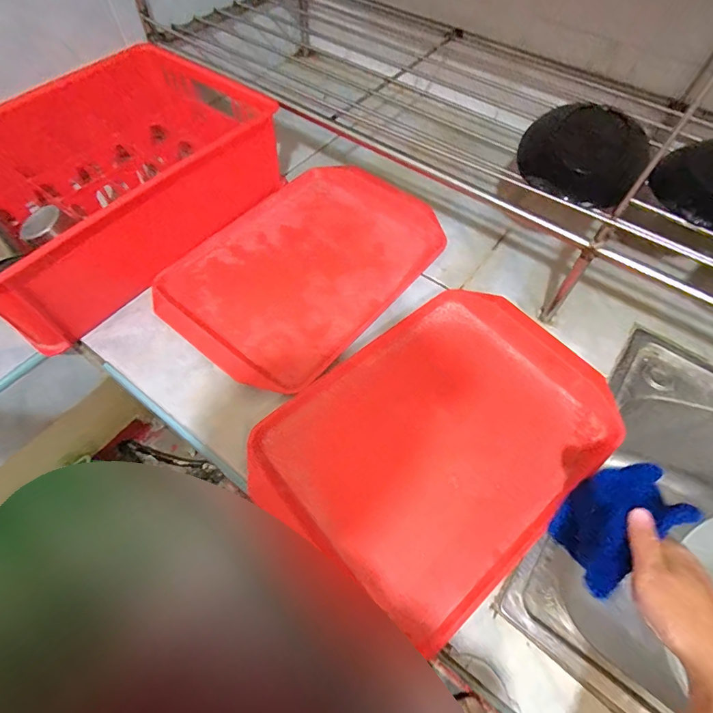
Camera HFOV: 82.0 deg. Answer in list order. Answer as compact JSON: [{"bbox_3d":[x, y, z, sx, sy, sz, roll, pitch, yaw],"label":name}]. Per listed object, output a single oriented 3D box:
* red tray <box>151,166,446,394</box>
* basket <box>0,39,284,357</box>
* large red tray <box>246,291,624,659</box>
[{"bbox_3d":[-0.075,-0.152,0.657,0.300,0.027,0.434,35,64,18],"label":"red tray"},{"bbox_3d":[-0.392,-0.275,0.642,0.344,0.150,0.481,32,63,16],"label":"basket"},{"bbox_3d":[0.106,0.092,0.509,0.413,0.027,0.300,-36,66,-21],"label":"large red tray"}]

